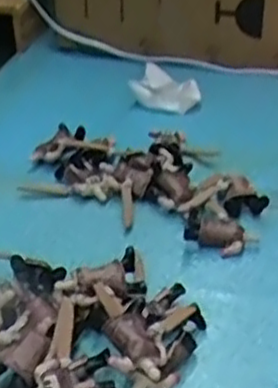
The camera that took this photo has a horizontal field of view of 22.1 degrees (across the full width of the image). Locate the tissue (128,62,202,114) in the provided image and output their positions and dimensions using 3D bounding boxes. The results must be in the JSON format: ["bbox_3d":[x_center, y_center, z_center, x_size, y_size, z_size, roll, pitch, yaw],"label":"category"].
[{"bbox_3d":[0.025,-0.113,0.785,0.069,0.031,0.054,27,42,37],"label":"tissue"}]

